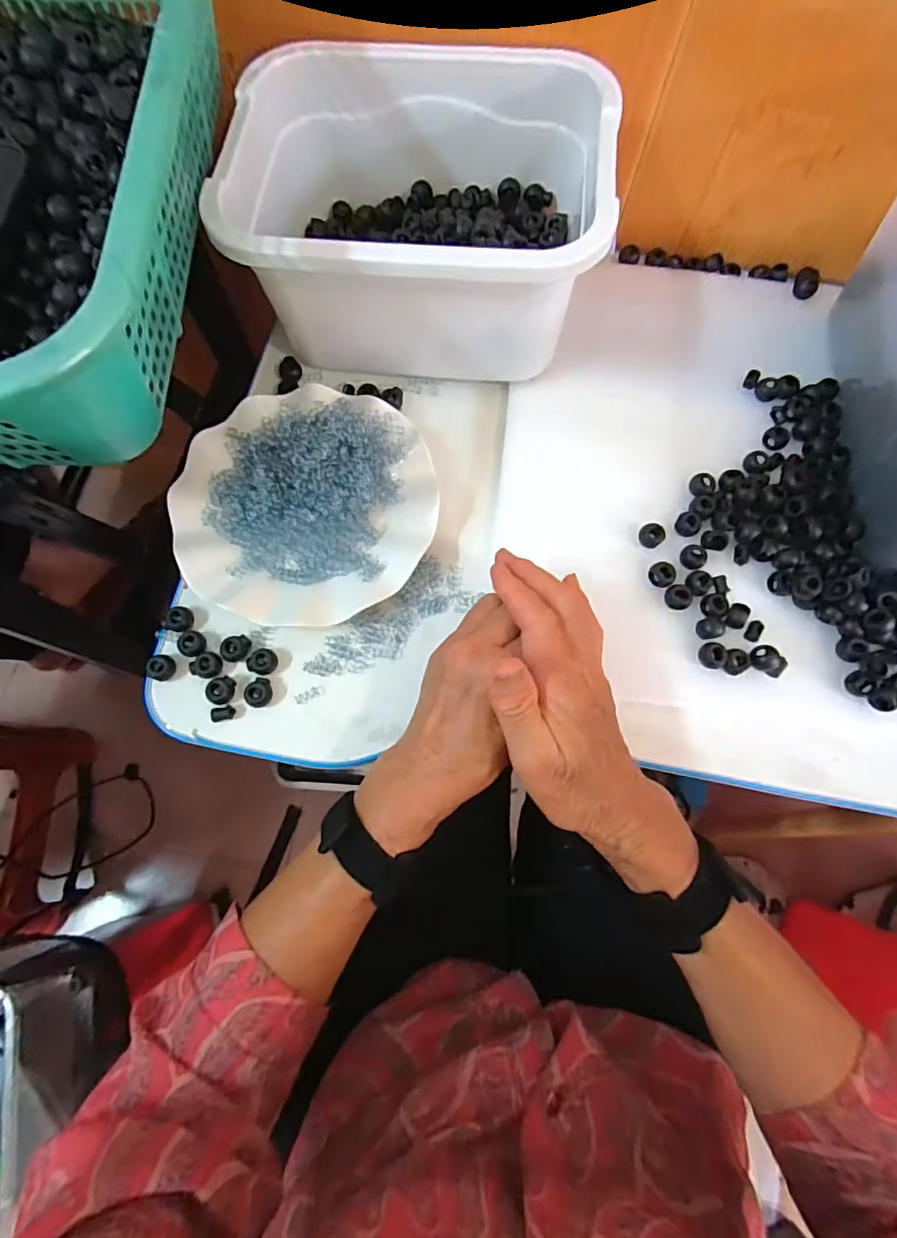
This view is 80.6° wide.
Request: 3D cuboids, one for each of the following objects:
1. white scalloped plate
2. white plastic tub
[{"bbox_3d":[-0.100,-0.082,0.379,0.179,0.033,0.171,0,74,-1],"label":"white scalloped plate"},{"bbox_3d":[-0.021,-0.279,0.385,0.243,0.116,0.184,6,74,1],"label":"white plastic tub"}]

